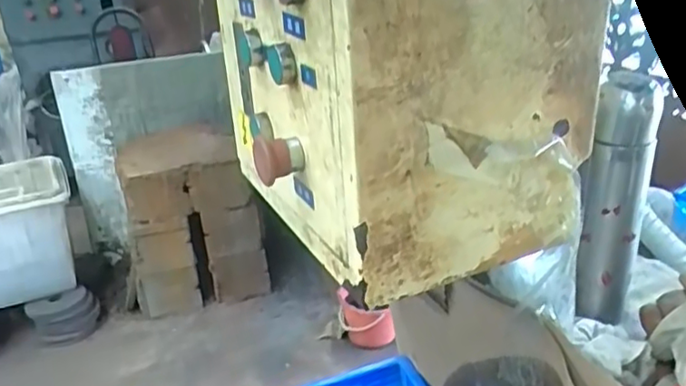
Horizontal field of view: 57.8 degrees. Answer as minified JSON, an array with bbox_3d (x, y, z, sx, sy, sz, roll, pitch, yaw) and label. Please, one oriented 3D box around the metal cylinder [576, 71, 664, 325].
[{"bbox_3d":[0.247,0.011,0.573,0.054,0.224,0.041,15,31,37],"label":"metal cylinder"}]

